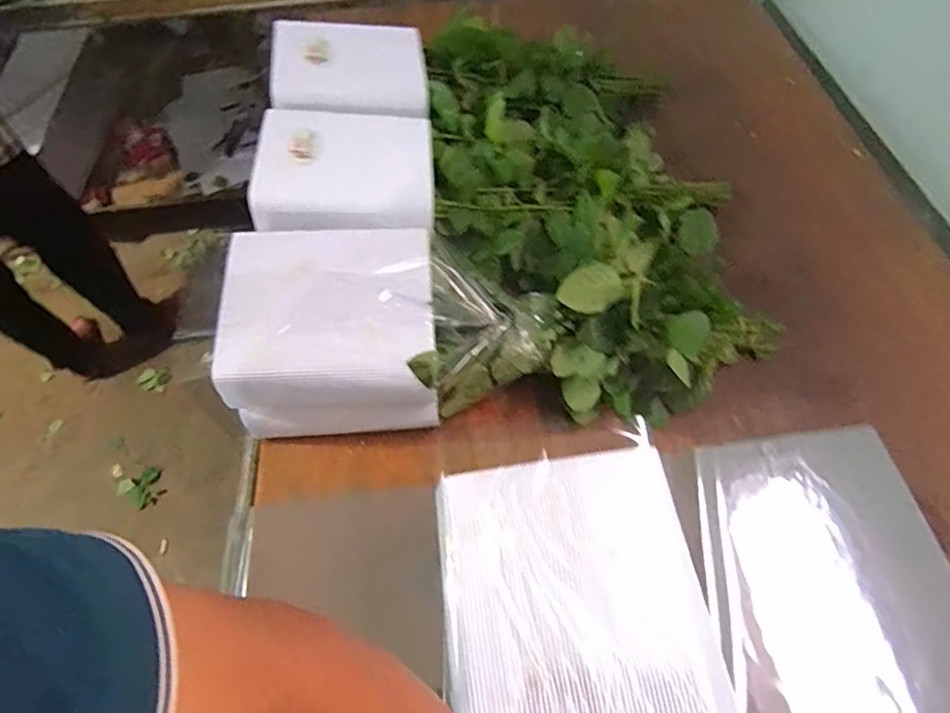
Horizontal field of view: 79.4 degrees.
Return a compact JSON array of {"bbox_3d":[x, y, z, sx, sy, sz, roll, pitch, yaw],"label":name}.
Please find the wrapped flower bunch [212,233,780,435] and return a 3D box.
[{"bbox_3d":[0.045,-0.029,0.633,0.593,0.157,0.180,-2,57,2],"label":"wrapped flower bunch"}]

